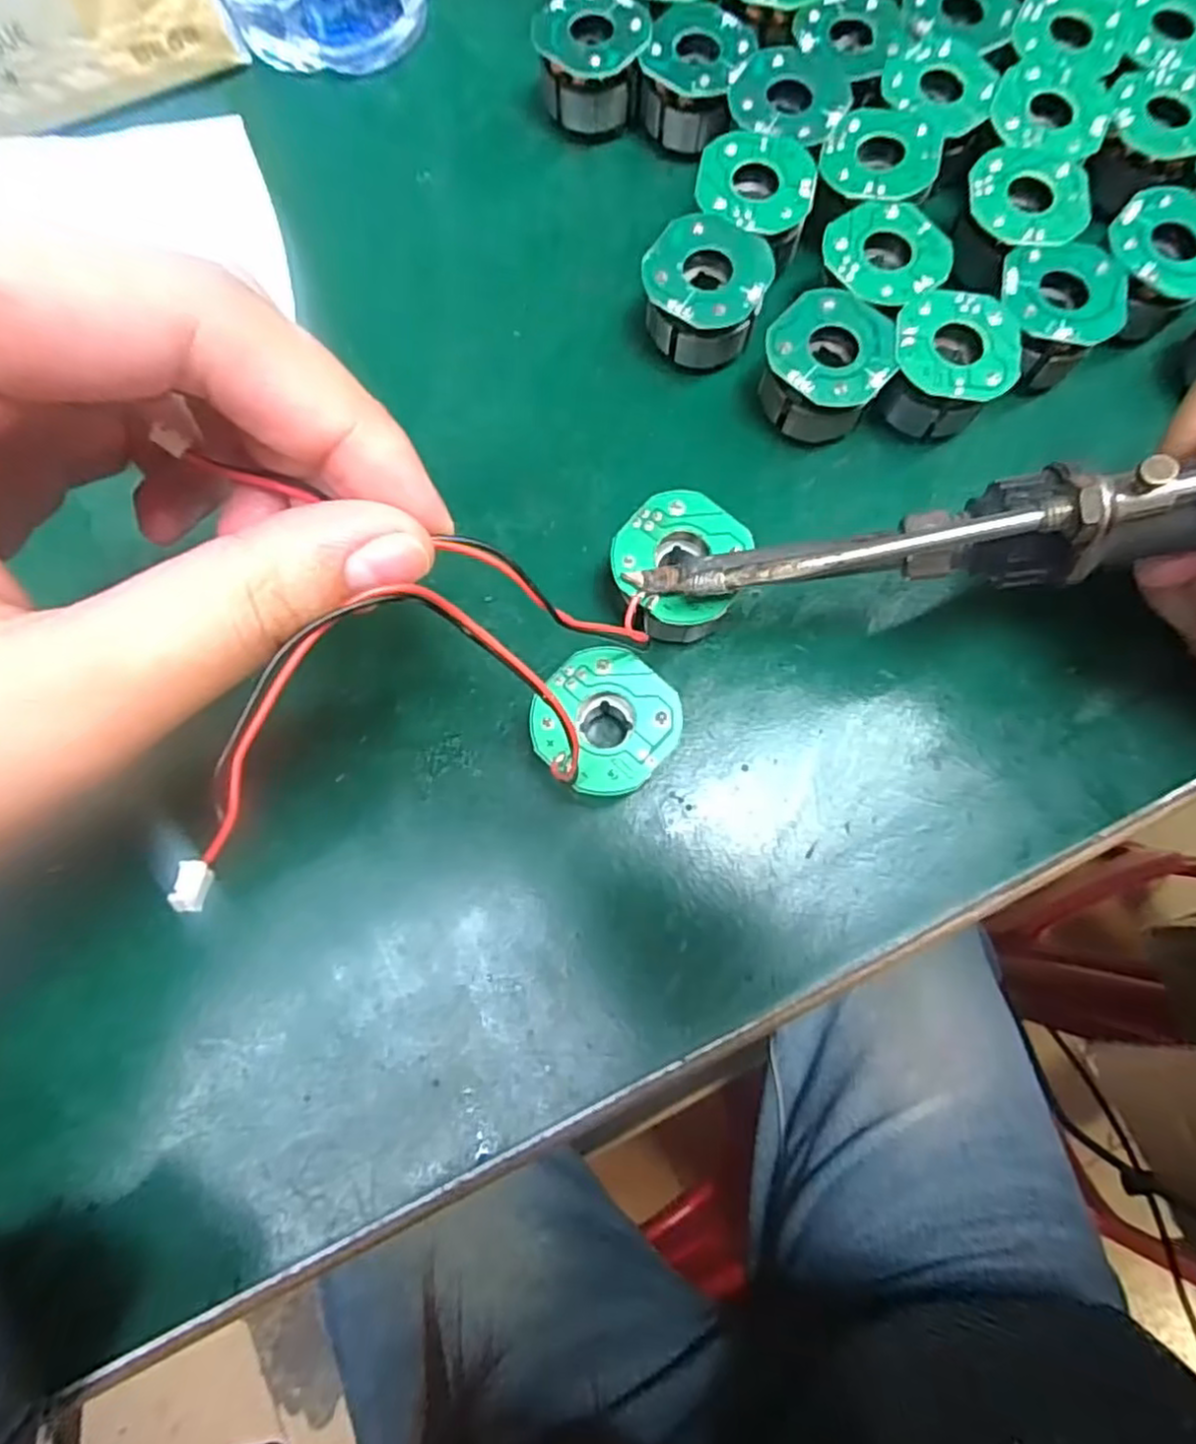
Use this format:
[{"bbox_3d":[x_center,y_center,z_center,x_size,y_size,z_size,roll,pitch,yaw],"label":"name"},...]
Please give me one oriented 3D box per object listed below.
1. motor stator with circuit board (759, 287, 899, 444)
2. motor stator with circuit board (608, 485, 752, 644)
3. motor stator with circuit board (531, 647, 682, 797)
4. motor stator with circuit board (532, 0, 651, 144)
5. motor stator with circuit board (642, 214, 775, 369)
[{"bbox_3d":[0.057,-0.089,0.180,0.029,0.023,0.032,28,79,4],"label":"motor stator with circuit board"},{"bbox_3d":[0.018,-0.034,0.166,0.029,0.021,0.034,27,76,5],"label":"motor stator with circuit board"},{"bbox_3d":[0.002,0.002,0.158,0.029,0.022,0.029,0,75,-2],"label":"motor stator with circuit board"},{"bbox_3d":[-0.002,-0.188,0.201,0.030,0.023,0.028,-9,79,-3],"label":"motor stator with circuit board"},{"bbox_3d":[0.027,-0.110,0.184,0.031,0.022,0.031,-2,78,-2],"label":"motor stator with circuit board"}]

